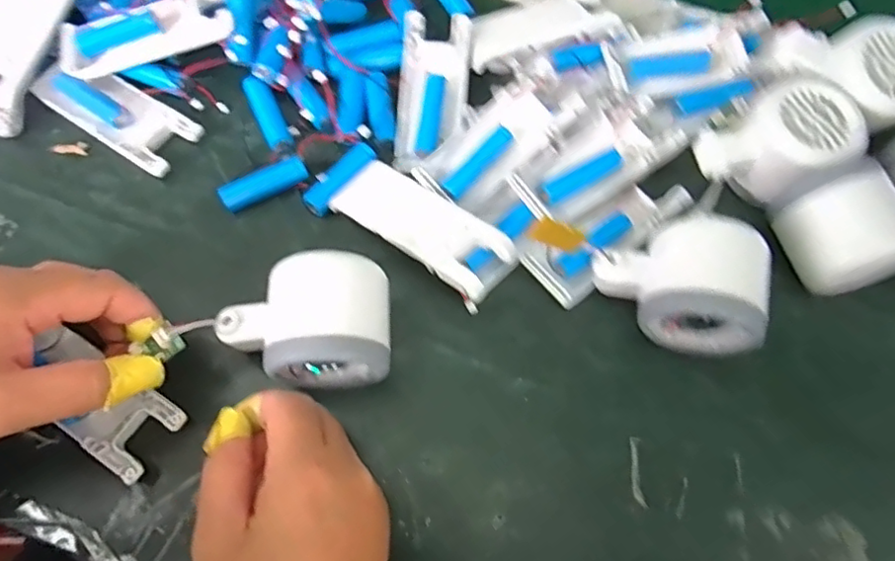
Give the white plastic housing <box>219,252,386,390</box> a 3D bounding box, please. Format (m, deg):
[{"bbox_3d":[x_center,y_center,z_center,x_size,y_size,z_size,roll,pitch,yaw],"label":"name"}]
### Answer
[{"bbox_3d":[-0.071,0.019,0.292,0.085,0.059,0.061,0,69,-2],"label":"white plastic housing"}]

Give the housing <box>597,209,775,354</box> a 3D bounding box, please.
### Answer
[{"bbox_3d":[0.120,0.002,0.310,0.080,0.050,0.057,10,69,1],"label":"housing"}]

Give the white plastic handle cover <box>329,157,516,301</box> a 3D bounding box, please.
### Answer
[{"bbox_3d":[-0.015,-0.031,0.331,0.099,0.020,0.039,35,72,10],"label":"white plastic handle cover"}]

